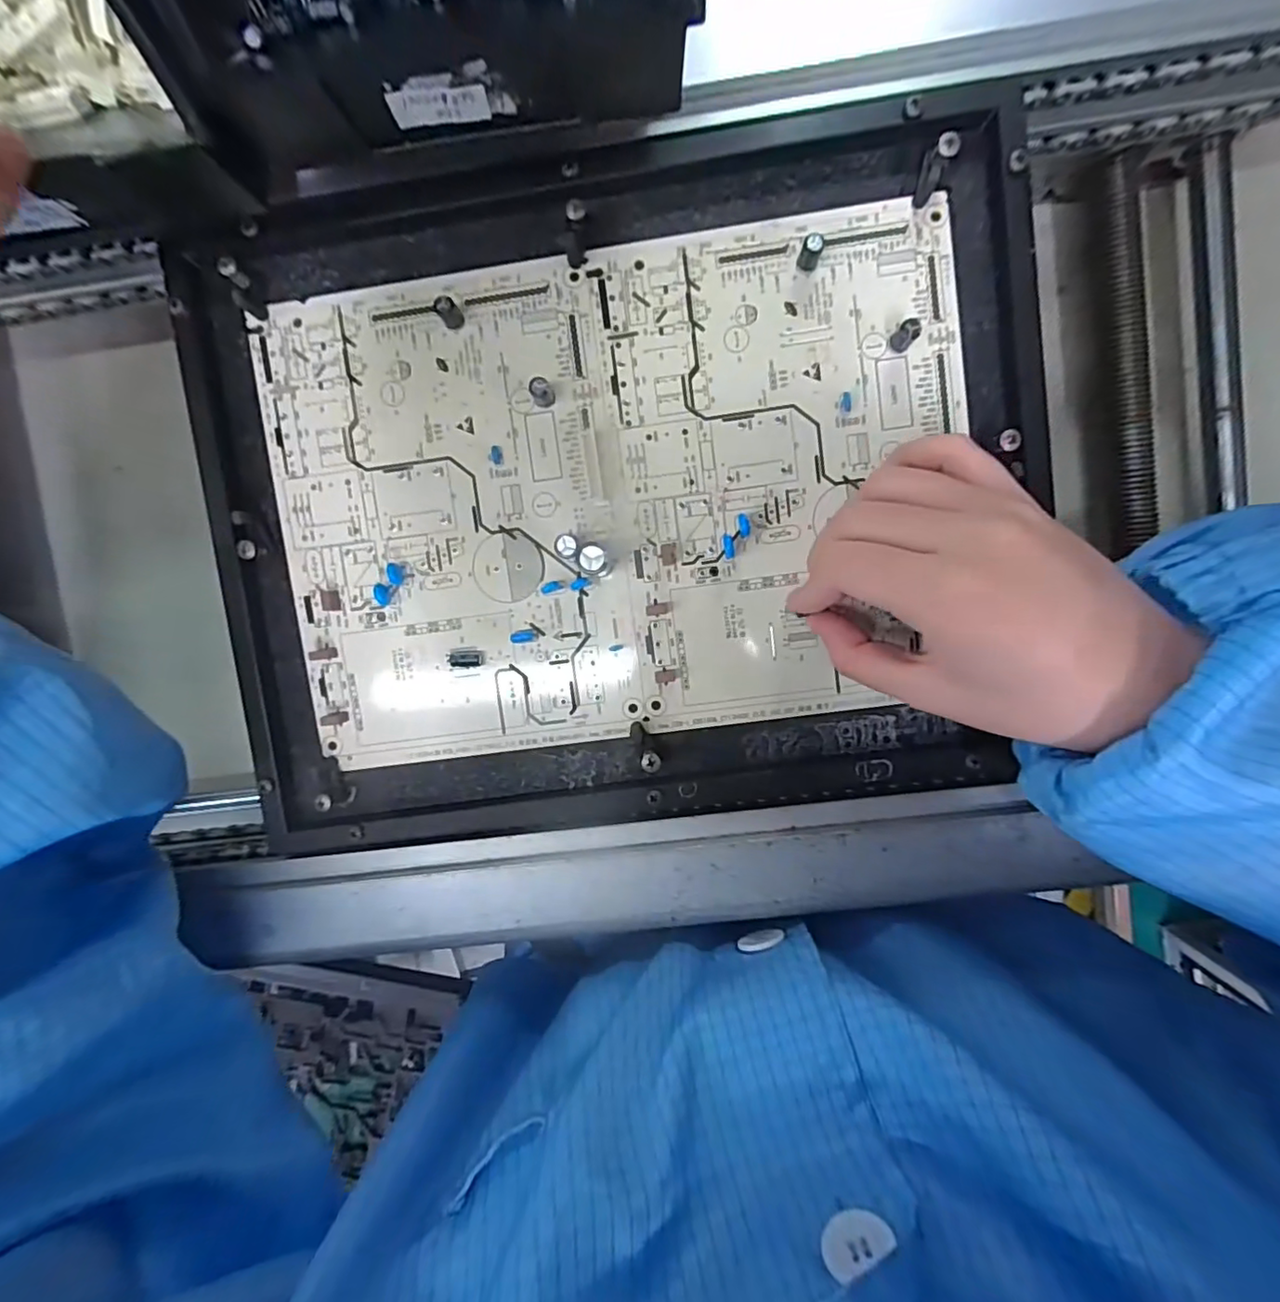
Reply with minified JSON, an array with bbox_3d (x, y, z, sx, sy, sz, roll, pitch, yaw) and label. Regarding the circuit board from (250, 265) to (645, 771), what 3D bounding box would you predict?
[{"bbox_3d":[-0.079,-0.053,0.239,0.139,0.019,0.194,-8,96,2],"label":"circuit board"}]

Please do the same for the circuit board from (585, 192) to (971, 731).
[{"bbox_3d":[0.062,-0.070,0.235,0.139,0.008,0.194,-7,92,3],"label":"circuit board"}]

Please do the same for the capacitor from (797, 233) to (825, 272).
[{"bbox_3d":[0.066,-0.153,0.222,0.008,0.014,0.007,21,96,-1],"label":"capacitor"}]

